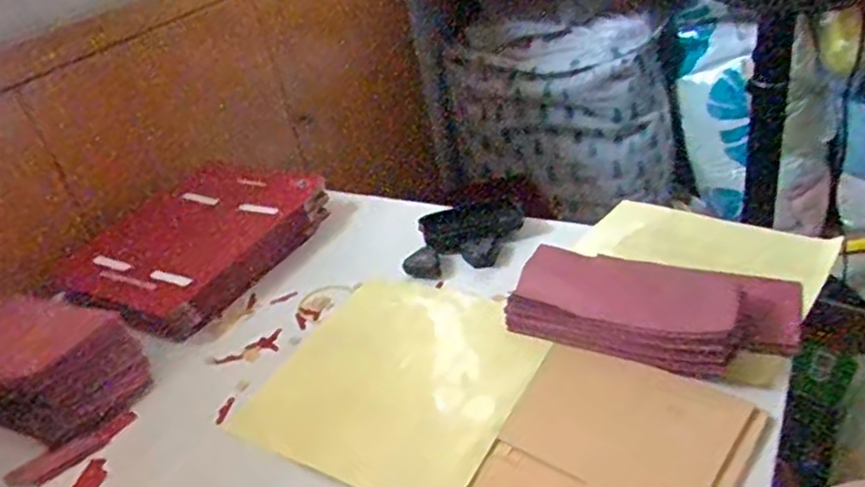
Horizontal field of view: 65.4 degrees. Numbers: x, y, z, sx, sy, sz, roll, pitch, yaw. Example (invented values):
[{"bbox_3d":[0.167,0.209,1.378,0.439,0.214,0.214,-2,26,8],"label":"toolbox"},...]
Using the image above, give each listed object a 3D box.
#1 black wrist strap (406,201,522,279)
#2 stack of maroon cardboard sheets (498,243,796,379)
[{"bbox_3d":[0.035,-0.007,0.728,0.133,0.032,0.079,-10,31,-4],"label":"black wrist strap"},{"bbox_3d":[0.194,0.050,0.588,0.226,0.043,0.142,11,36,27],"label":"stack of maroon cardboard sheets"}]

